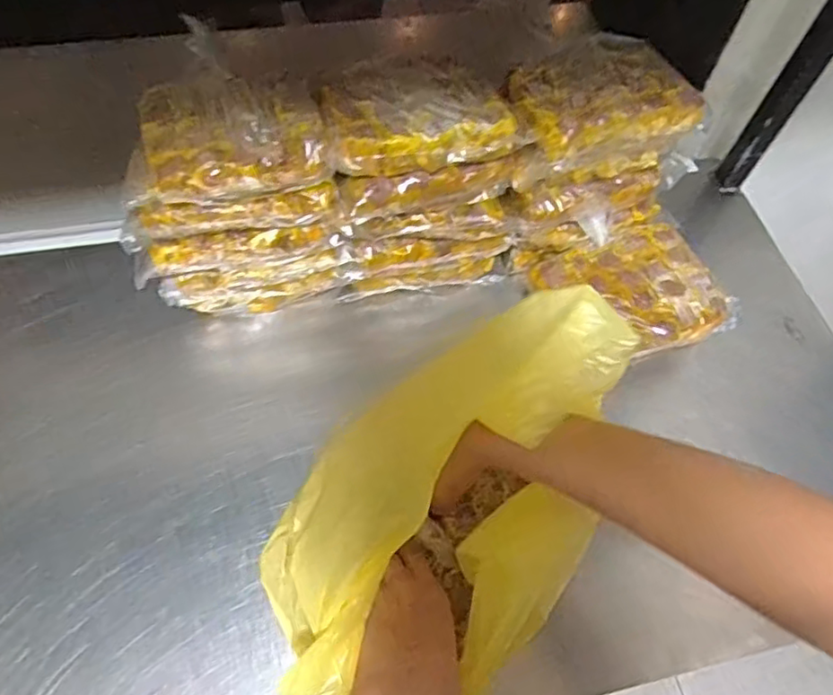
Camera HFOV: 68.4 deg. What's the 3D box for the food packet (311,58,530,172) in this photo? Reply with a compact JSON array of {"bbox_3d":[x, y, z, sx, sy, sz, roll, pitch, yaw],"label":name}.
[{"bbox_3d":[-0.001,-0.201,0.507,0.155,0.030,0.118,-13,62,-11],"label":"food packet"}]

